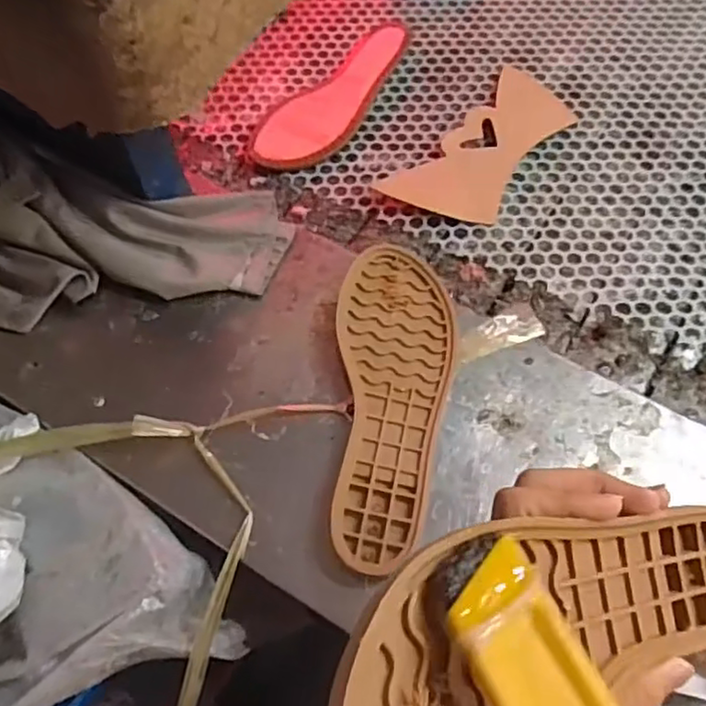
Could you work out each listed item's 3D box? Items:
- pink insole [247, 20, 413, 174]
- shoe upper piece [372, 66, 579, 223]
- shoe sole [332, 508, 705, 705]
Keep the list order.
[{"bbox_3d":[-0.014,-0.245,0.620,0.077,0.014,0.215,30,68,17],"label":"pink insole"},{"bbox_3d":[0.123,-0.184,0.585,0.094,0.006,0.189,38,69,19],"label":"shoe upper piece"},{"bbox_3d":[0.083,0.091,0.230,0.225,0.015,0.082,-10,79,-40],"label":"shoe sole"}]

